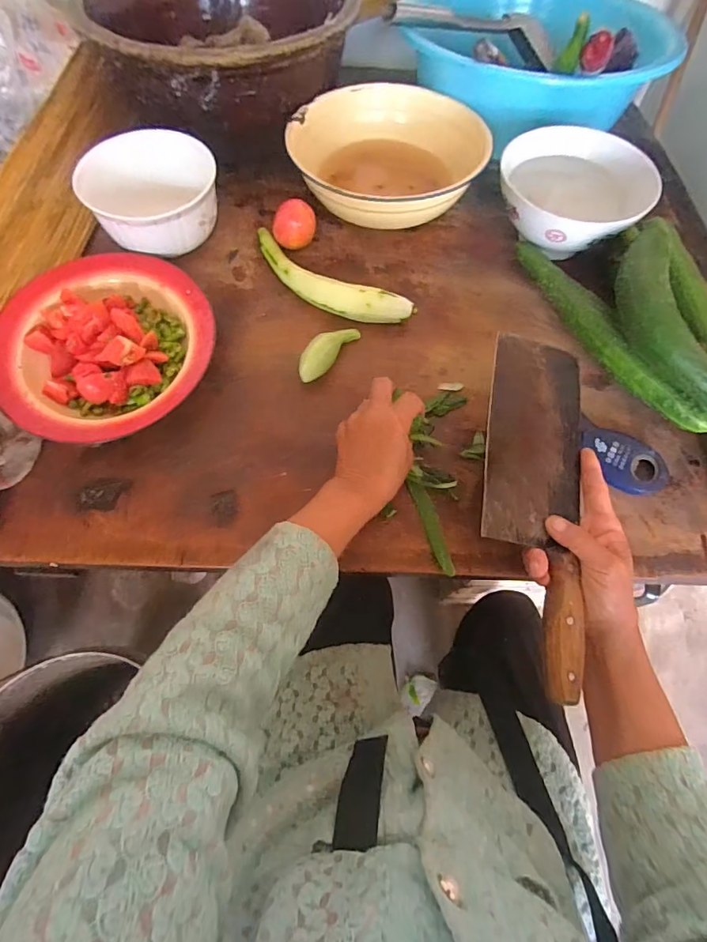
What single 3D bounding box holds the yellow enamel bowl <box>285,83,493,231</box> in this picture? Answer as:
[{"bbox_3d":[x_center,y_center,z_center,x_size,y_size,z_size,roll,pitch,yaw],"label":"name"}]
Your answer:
[{"bbox_3d":[0.055,-0.422,0.614,0.258,0.066,0.205,-18,67,-9],"label":"yellow enamel bowl"}]

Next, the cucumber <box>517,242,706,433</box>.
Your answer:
[{"bbox_3d":[0.273,-0.158,0.503,0.039,0.035,0.290,-28,69,-12],"label":"cucumber"}]

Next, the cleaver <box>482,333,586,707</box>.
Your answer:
[{"bbox_3d":[0.162,0.022,0.404,0.099,0.022,0.316,4,69,1],"label":"cleaver"}]

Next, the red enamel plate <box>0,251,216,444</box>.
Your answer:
[{"bbox_3d":[-0.274,-0.145,0.508,0.224,0.049,0.218,0,66,-1],"label":"red enamel plate"}]

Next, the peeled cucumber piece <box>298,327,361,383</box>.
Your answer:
[{"bbox_3d":[-0.030,-0.137,0.516,0.028,0.025,0.088,35,70,14],"label":"peeled cucumber piece"}]

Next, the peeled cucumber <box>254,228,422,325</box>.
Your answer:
[{"bbox_3d":[-0.034,-0.226,0.545,0.216,0.033,0.059,28,68,11],"label":"peeled cucumber"}]

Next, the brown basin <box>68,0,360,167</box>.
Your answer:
[{"bbox_3d":[-0.177,-0.551,0.614,0.283,0.122,0.279,0,66,-1],"label":"brown basin"}]

